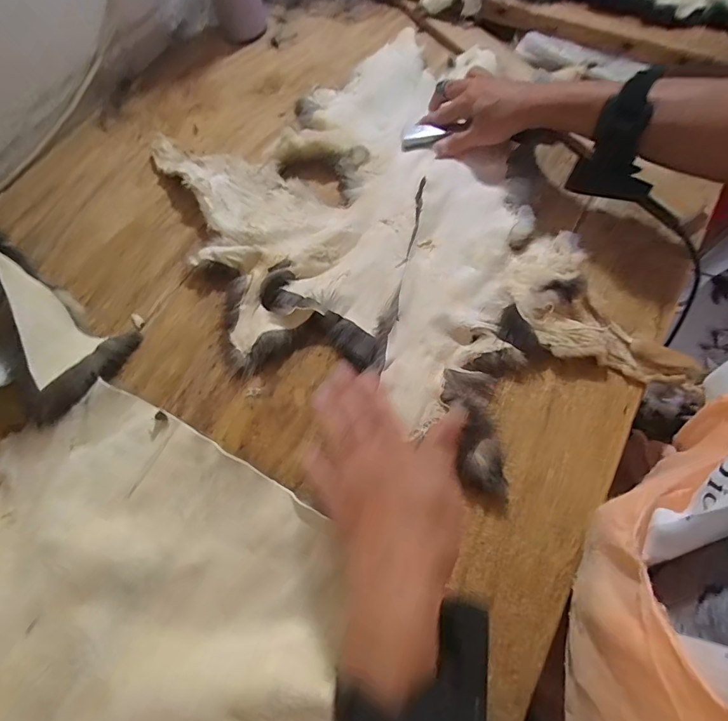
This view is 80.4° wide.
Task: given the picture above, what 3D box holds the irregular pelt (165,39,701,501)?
[{"bbox_3d":[0.023,-0.120,0.422,0.338,0.034,0.472,-23,67,-8],"label":"irregular pelt"}]

